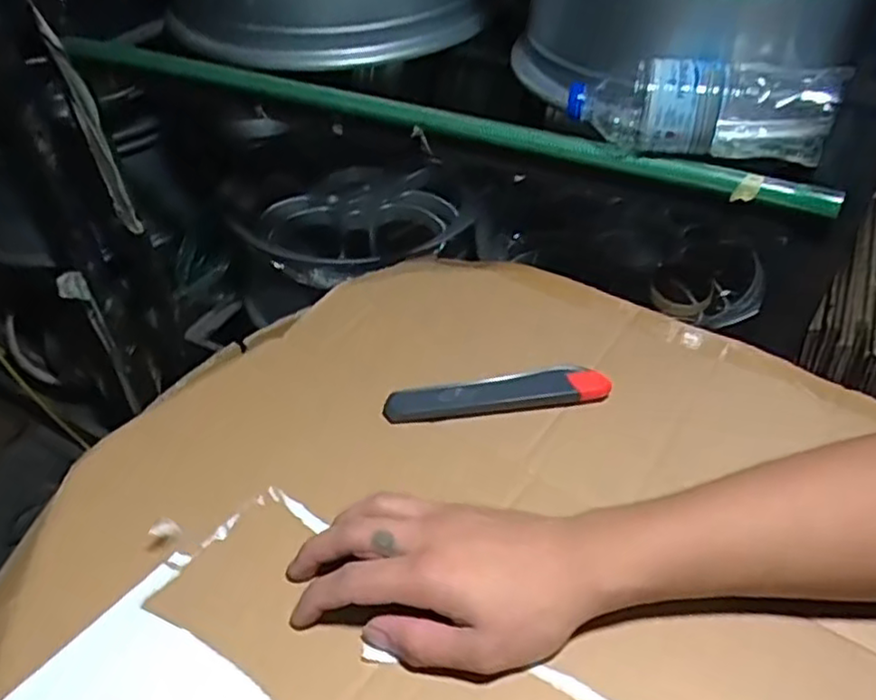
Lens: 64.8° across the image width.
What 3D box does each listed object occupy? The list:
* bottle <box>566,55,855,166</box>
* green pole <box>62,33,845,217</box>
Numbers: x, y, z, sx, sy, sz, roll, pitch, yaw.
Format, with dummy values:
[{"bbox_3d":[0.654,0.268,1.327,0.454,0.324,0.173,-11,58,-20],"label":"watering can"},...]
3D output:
[{"bbox_3d":[0.219,-0.204,0.580,0.212,0.072,0.072,12,45,13],"label":"bottle"},{"bbox_3d":[-0.070,-0.253,0.708,0.868,0.029,0.024,20,48,20],"label":"green pole"}]

